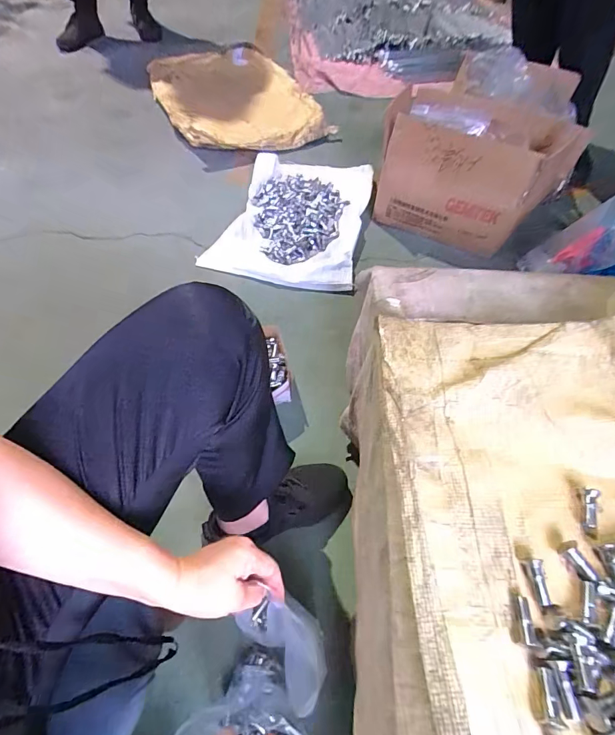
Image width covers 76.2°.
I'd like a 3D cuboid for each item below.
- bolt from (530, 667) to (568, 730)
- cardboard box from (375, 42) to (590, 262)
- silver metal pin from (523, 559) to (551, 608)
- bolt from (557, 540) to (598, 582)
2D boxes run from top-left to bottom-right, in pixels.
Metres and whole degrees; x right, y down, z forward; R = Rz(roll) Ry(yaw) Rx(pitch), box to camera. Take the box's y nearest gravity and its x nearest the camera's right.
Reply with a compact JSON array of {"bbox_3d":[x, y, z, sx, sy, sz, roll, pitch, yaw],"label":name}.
[{"bbox_3d":[0.177,0.243,0.288,0.017,0.013,0.035,5,57,2],"label":"bolt"},{"bbox_3d":[0.423,-0.504,1.016,0.438,0.258,0.300,24,59,14],"label":"cardboard box"},{"bbox_3d":[0.195,0.181,0.331,0.010,0.013,0.035,-5,71,-4],"label":"silver metal pin"},{"bbox_3d":[0.235,0.170,0.343,0.013,0.010,0.032,-16,58,-11],"label":"bolt"}]

